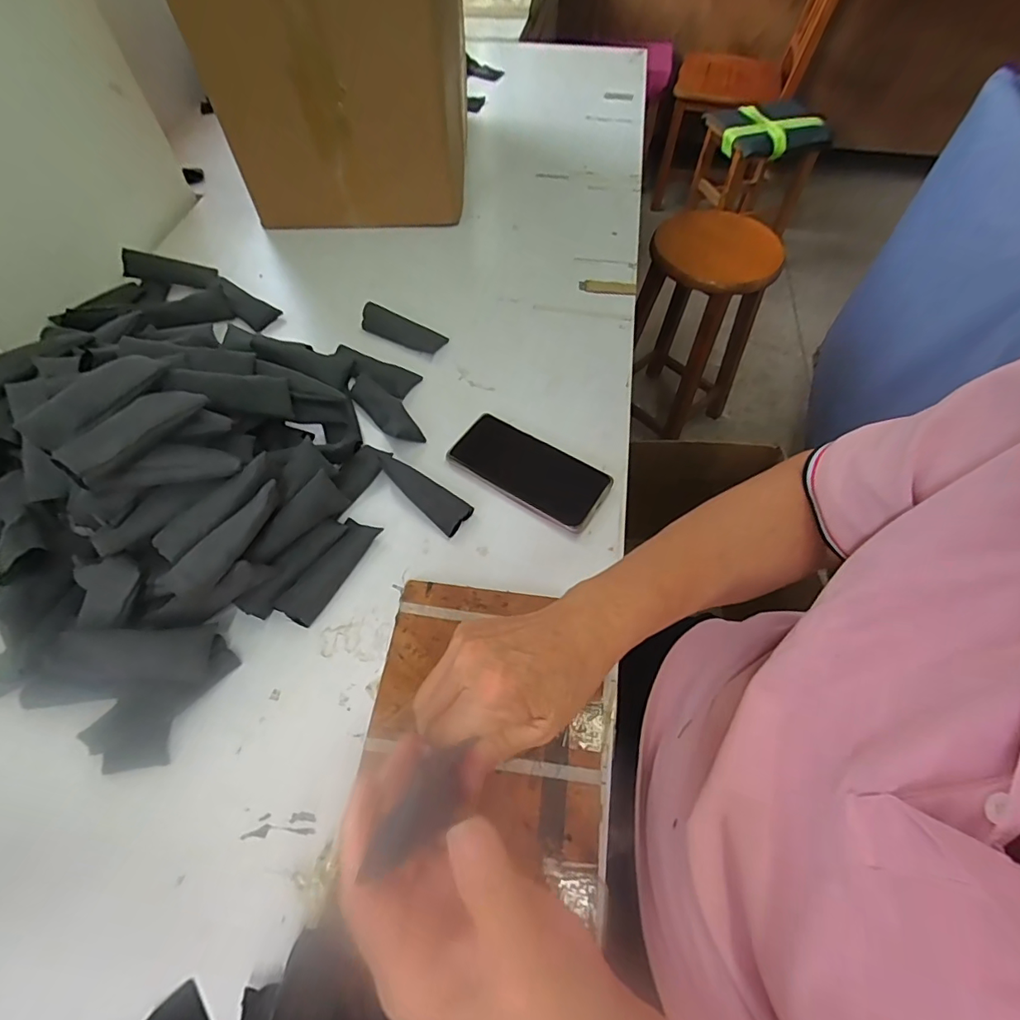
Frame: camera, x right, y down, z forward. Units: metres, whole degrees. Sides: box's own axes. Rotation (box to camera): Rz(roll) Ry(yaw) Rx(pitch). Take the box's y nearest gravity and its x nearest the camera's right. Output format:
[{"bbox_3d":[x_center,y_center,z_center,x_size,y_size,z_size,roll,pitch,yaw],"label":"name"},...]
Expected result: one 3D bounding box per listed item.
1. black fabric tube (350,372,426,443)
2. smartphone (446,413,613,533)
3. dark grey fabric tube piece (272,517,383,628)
[{"bbox_3d":[-0.134,-0.109,0.537,0.035,0.021,0.101,-38,66,-19],"label":"black fabric tube"},{"bbox_3d":[0.019,-0.043,0.508,0.160,0.014,0.074,30,65,17],"label":"smartphone"},{"bbox_3d":[-0.163,0.054,0.451,0.033,0.018,0.104,24,63,14],"label":"dark grey fabric tube piece"}]

